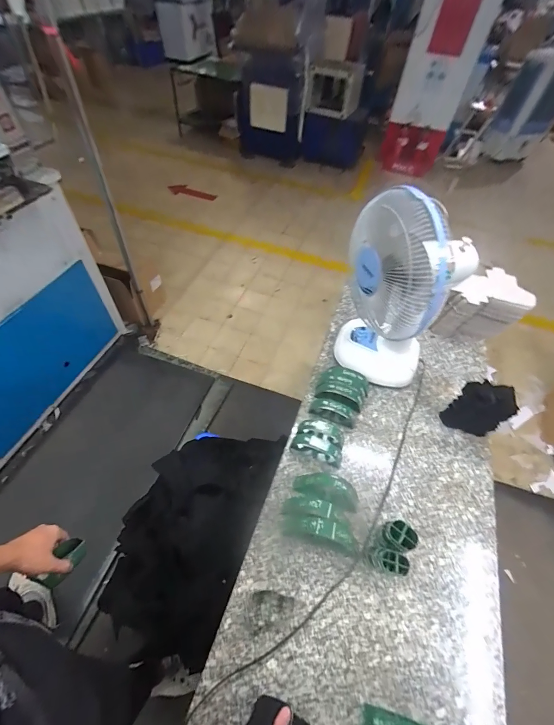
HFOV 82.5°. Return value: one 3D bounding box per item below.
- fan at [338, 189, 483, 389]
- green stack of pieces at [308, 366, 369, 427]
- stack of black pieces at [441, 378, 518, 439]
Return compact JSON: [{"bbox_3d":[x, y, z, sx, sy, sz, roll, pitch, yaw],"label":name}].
[{"bbox_3d":[0.326,-0.166,0.849,0.223,0.513,0.271,-33,62,-26],"label":"fan"},{"bbox_3d":[0.189,0.096,0.938,0.149,0.088,0.157,21,54,11],"label":"green stack of pieces"},{"bbox_3d":[0.546,0.125,0.858,0.121,0.190,0.055,21,54,11],"label":"stack of black pieces"}]

